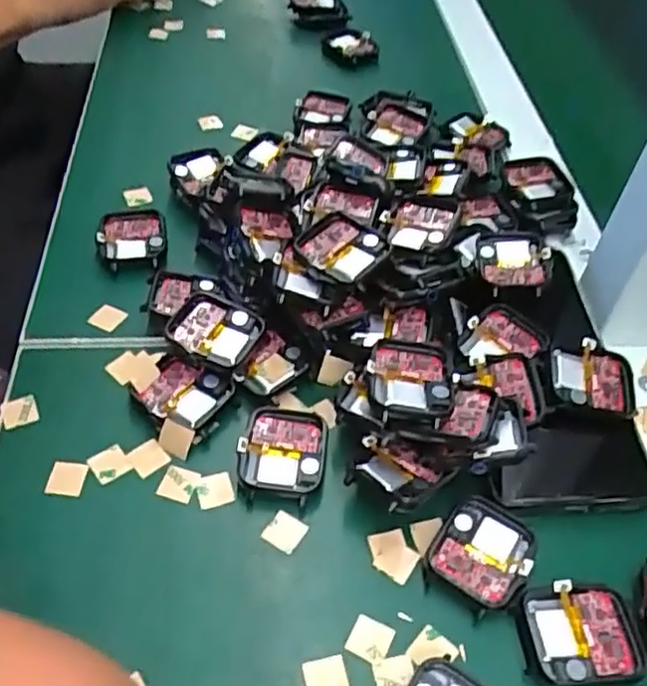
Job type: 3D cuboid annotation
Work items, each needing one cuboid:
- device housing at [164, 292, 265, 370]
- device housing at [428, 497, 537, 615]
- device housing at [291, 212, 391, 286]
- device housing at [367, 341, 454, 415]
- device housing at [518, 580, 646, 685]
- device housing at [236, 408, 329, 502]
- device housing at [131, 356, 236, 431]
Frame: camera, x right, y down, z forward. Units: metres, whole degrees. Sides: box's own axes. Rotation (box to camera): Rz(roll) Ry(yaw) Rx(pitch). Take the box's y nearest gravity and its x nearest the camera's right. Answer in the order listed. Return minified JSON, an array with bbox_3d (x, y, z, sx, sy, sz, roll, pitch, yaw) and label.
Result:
[{"bbox_3d":[-0.056,-0.005,0.349,0.045,0.016,0.037,19,50,12],"label":"device housing"},{"bbox_3d":[0.066,0.088,0.287,0.037,0.010,0.040,28,53,20],"label":"device housing"},{"bbox_3d":[0.009,-0.047,0.344,0.036,0.011,0.037,38,56,24],"label":"device housing"},{"bbox_3d":[0.039,0.015,0.305,0.038,0.008,0.039,7,49,0],"label":"device housing"},{"bbox_3d":[0.100,0.113,0.267,0.045,0.006,0.036,2,49,-2],"label":"device housing"},{"bbox_3d":[-0.018,0.050,0.315,0.038,0.012,0.044,7,49,2],"label":"device housing"},{"bbox_3d":[-0.067,0.025,0.332,0.039,0.012,0.035,25,52,17],"label":"device housing"}]

